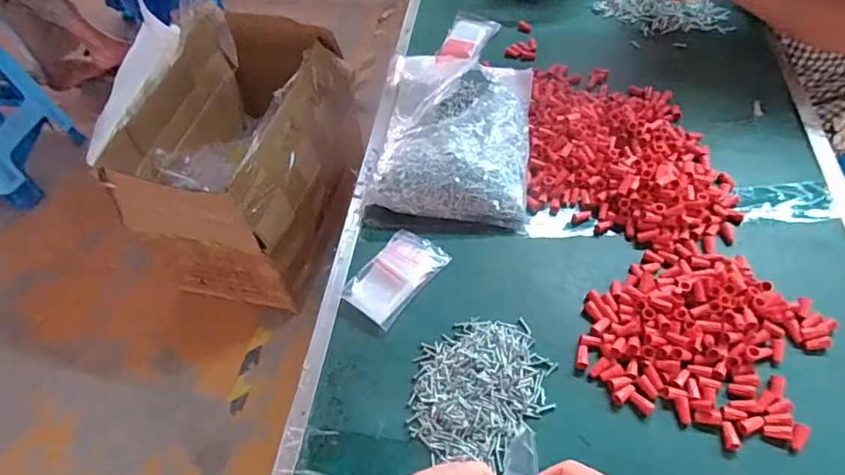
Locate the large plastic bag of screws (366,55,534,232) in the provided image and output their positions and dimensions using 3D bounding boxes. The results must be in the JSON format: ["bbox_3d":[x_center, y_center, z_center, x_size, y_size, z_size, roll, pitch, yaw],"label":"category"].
[{"bbox_3d":[0.045,-0.166,0.708,0.198,0.076,0.309,5,55,8],"label":"large plastic bag of screws"}]

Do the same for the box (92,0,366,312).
[{"bbox_3d":[-0.470,-0.254,1.431,0.450,0.463,0.685,8,55,11],"label":"box"}]

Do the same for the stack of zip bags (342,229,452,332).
[{"bbox_3d":[-0.030,0.044,0.605,0.072,0.008,0.117,32,63,24],"label":"stack of zip bags"}]

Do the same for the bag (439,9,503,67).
[{"bbox_3d":[0.072,-0.327,0.863,0.073,0.015,0.137,18,58,17],"label":"bag"}]

